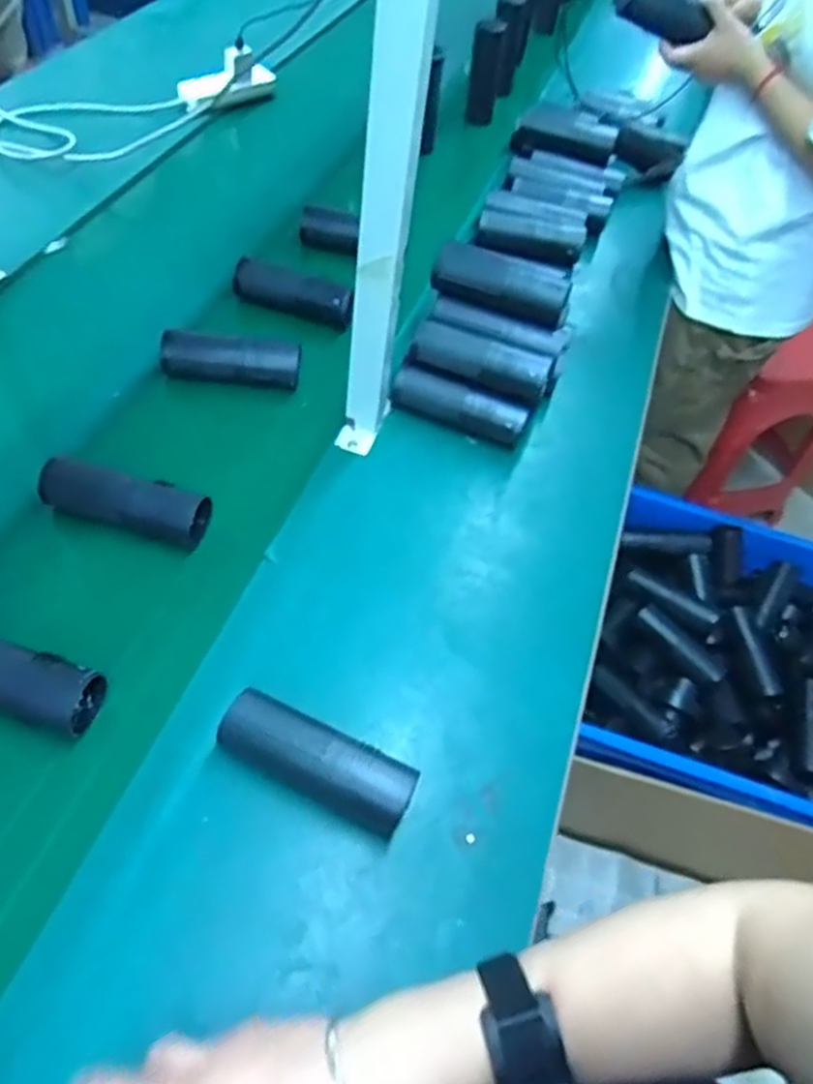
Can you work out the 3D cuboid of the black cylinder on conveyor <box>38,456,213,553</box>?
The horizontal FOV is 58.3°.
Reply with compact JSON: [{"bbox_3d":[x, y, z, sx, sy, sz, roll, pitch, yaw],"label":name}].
[{"bbox_3d":[-0.285,-0.042,0.732,0.166,0.053,0.047,14,53,3],"label":"black cylinder on conveyor"}]

